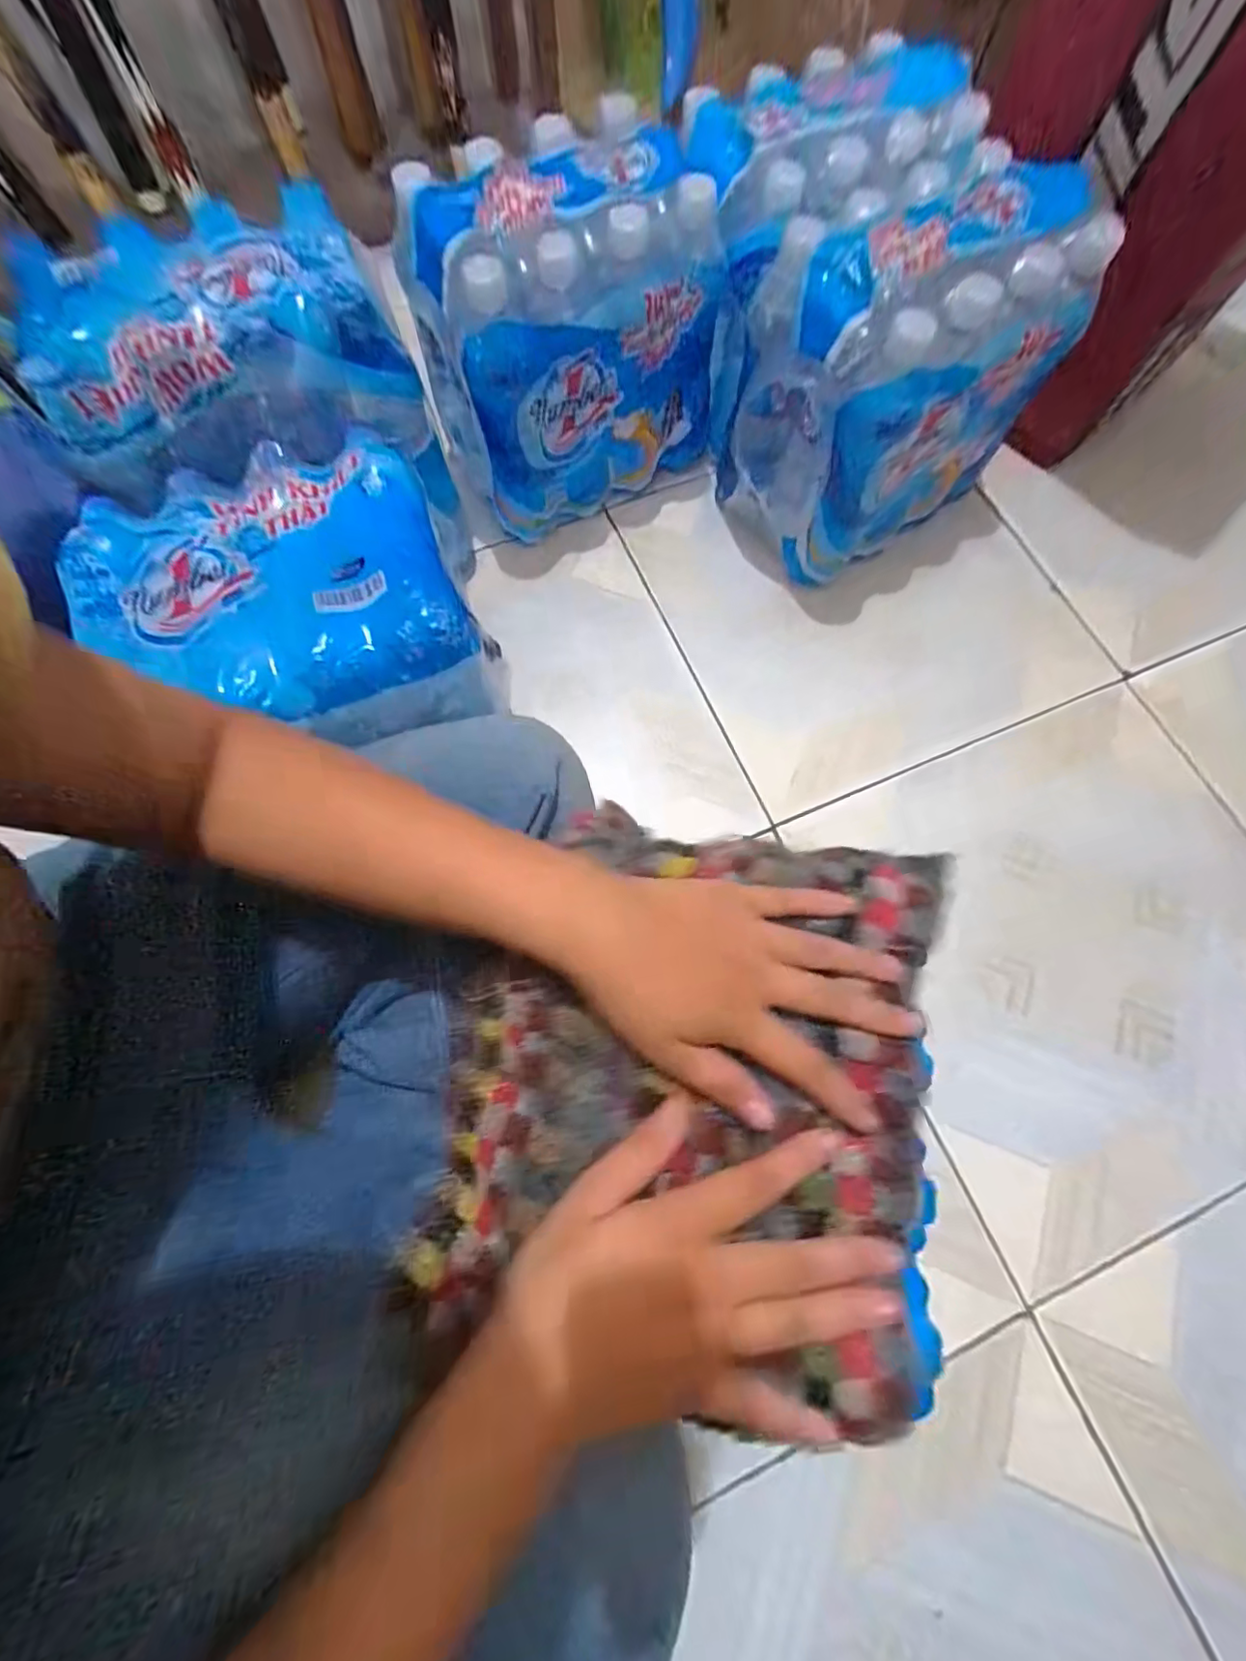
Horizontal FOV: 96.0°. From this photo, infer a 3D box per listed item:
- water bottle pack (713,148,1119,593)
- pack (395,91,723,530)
[{"bbox_3d":[0.237,-0.419,0.526,0.238,0.222,0.203,-29,75,-8],"label":"water bottle pack"},{"bbox_3d":[-0.054,-0.460,0.537,0.245,0.224,0.179,-32,75,-9],"label":"pack"}]

